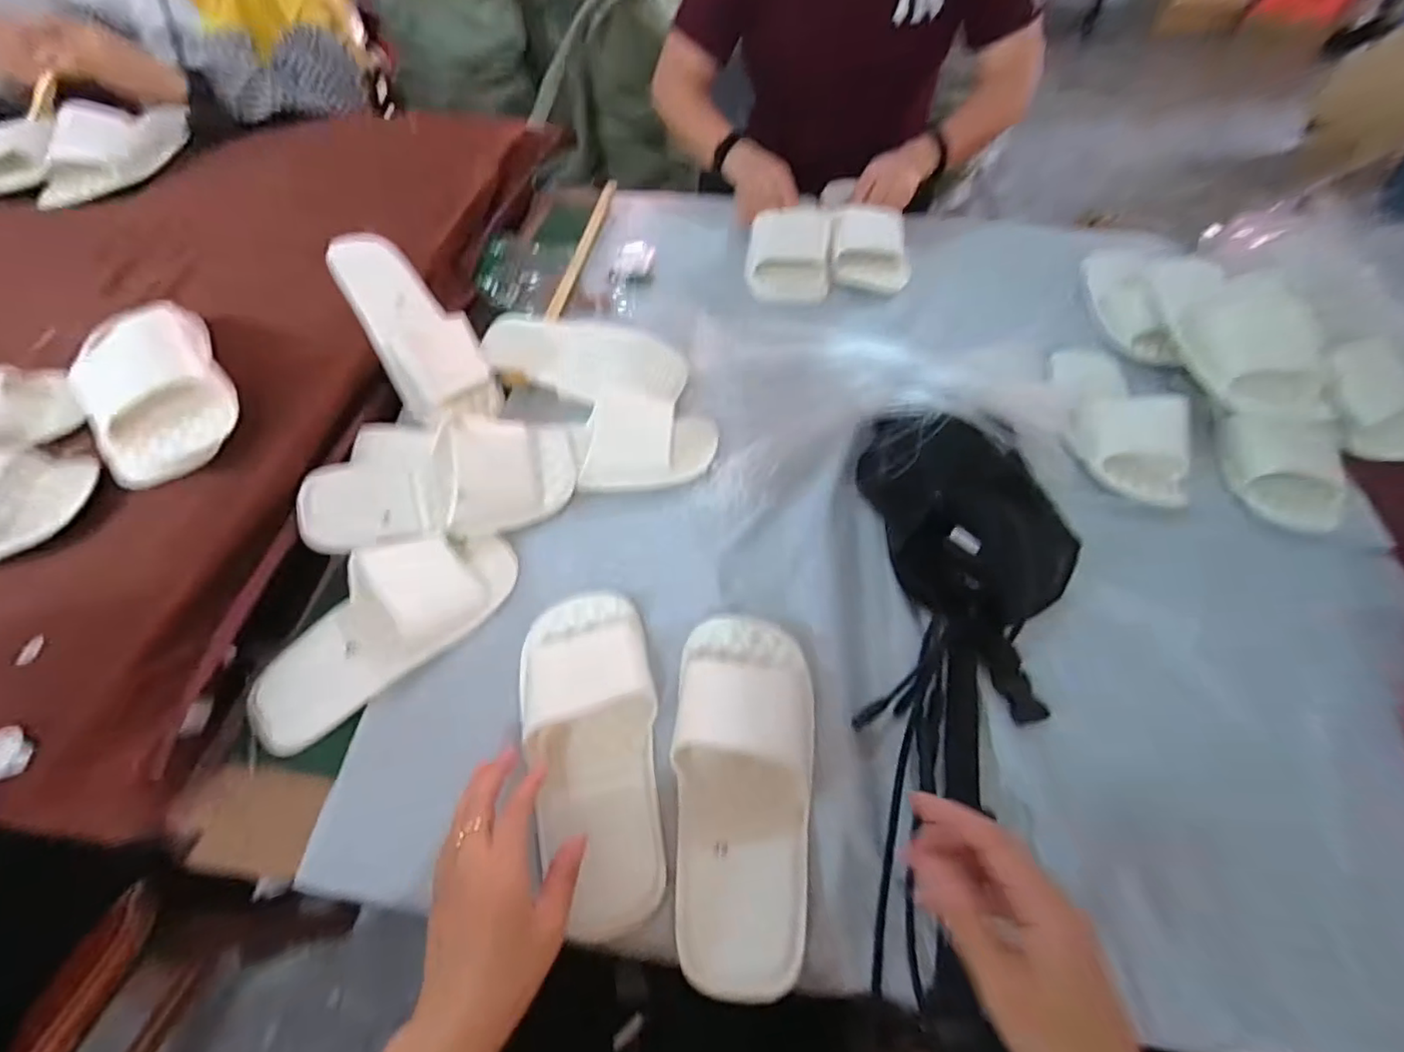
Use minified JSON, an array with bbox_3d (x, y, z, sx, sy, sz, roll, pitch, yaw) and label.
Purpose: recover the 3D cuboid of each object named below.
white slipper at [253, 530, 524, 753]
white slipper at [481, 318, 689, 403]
[{"bbox_3d":[-0.259,0.077,0.499,0.098,0.059,0.230,33,60,23],"label":"white slipper"},{"bbox_3d":[-0.134,-0.184,0.678,0.224,0.046,0.074,9,54,8],"label":"white slipper"}]

